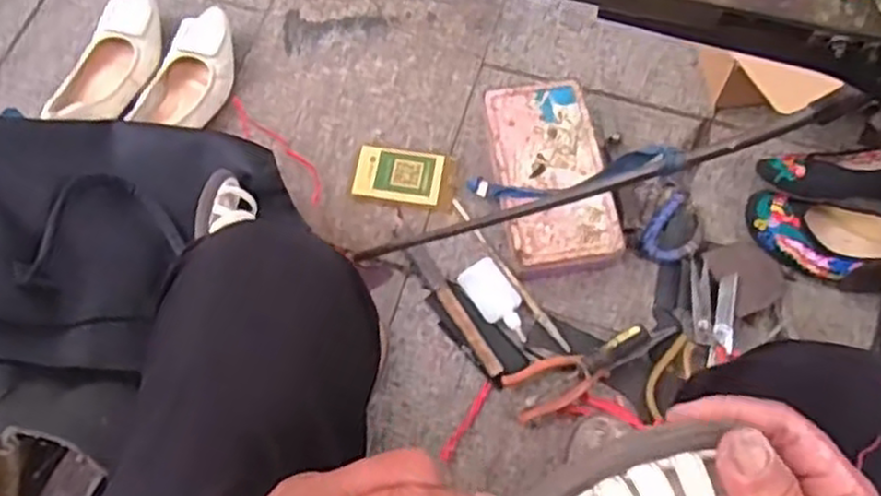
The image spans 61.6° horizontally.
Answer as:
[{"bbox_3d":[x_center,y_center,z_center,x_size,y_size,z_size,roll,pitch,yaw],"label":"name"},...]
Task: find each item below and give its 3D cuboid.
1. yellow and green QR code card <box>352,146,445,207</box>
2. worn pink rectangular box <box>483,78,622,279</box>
[{"bbox_3d":[-0.049,-0.087,0.867,0.099,0.009,0.063,9,67,4],"label":"yellow and green QR code card"},{"bbox_3d":[0.125,-0.084,0.845,0.122,0.043,0.224,-8,67,-3],"label":"worn pink rectangular box"}]

